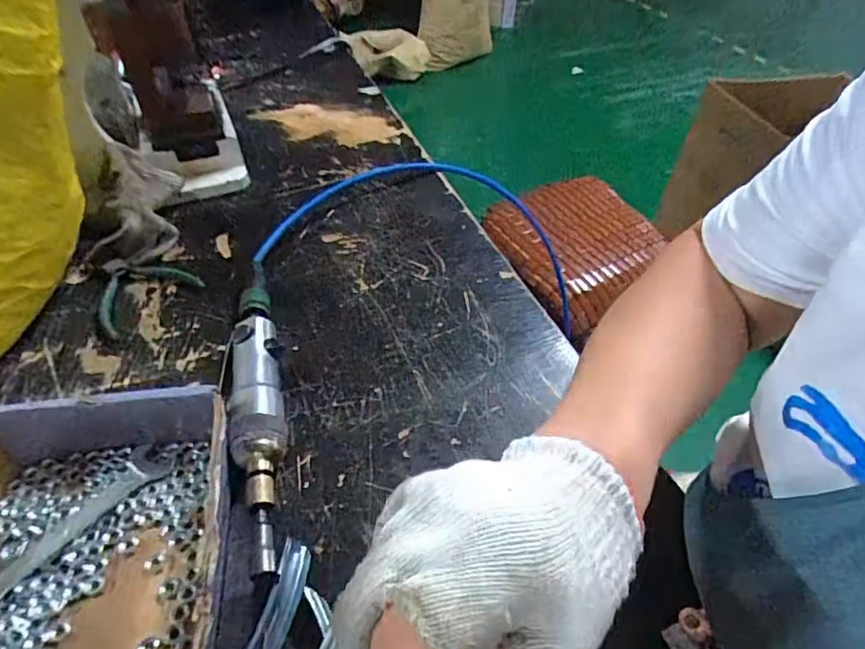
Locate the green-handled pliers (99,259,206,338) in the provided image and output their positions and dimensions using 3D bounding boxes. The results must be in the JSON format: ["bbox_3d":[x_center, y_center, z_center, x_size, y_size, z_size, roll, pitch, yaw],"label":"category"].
[{"bbox_3d":[-0.299,-0.042,0.550,0.090,0.013,0.098,37,57,28],"label":"green-handled pliers"}]

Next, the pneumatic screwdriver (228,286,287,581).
[{"bbox_3d":[-0.139,0.066,0.438,0.042,0.041,0.269,-11,49,-10],"label":"pneumatic screwdriver"}]

